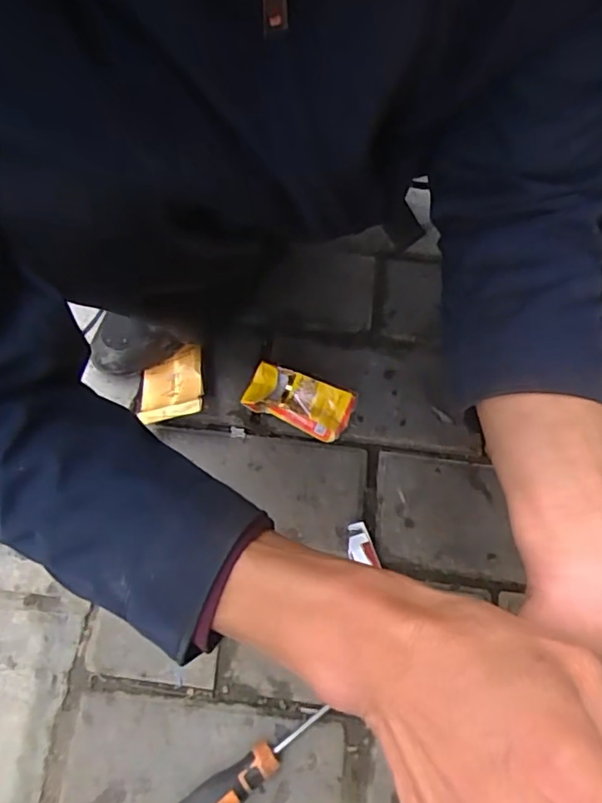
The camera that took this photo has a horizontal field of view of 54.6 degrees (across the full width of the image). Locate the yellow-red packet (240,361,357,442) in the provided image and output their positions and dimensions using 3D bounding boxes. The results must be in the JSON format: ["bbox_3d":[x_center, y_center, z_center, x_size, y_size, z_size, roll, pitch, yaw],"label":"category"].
[{"bbox_3d":[-0.003,0.000,0.625,0.112,0.033,0.052,20,65,7],"label":"yellow-red packet"}]

